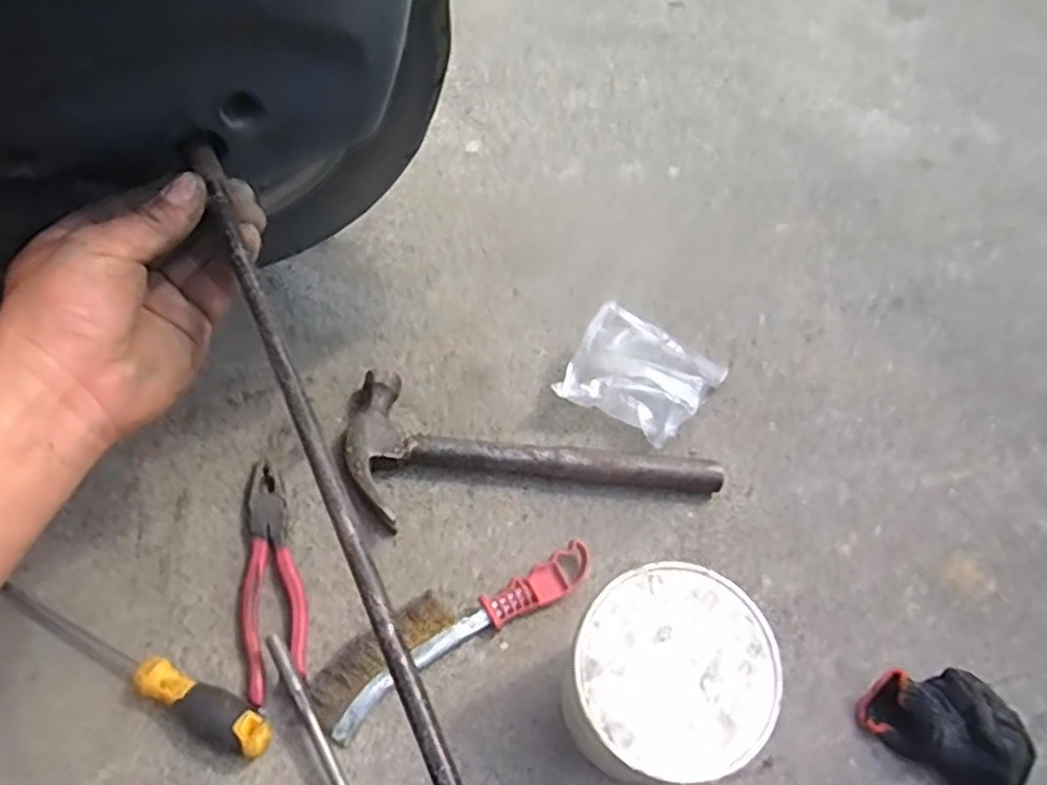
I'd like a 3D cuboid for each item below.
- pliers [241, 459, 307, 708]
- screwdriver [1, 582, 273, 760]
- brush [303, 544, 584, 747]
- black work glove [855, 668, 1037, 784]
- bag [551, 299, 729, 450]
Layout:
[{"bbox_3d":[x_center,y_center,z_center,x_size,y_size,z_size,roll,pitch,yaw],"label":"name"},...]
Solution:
[{"bbox_3d":[-0.195,0.141,0.585,0.046,0.014,0.185,-7,60,-7],"label":"pliers"},{"bbox_3d":[-0.284,0.195,0.533,0.240,0.032,0.031,23,61,10],"label":"screwdriver"},{"bbox_3d":[-0.051,0.174,0.565,0.226,0.027,0.054,-29,65,-19],"label":"brush"},{"bbox_3d":[0.308,0.235,0.535,0.107,0.051,0.074,32,63,15],"label":"black work glove"},{"bbox_3d":[0.108,-0.014,0.676,0.125,0.054,0.109,26,61,12],"label":"bag"}]

